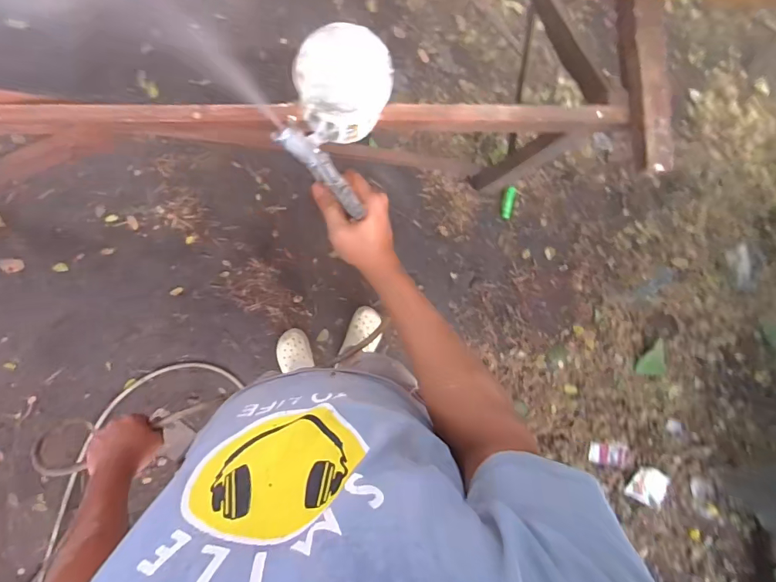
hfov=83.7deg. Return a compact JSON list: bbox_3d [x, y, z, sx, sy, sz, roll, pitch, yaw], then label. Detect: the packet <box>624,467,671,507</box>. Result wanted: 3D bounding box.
[{"bbox_3d":[0.916,0.685,1.517,0.127,0.017,0.128,31,83,2],"label":"packet"}]

